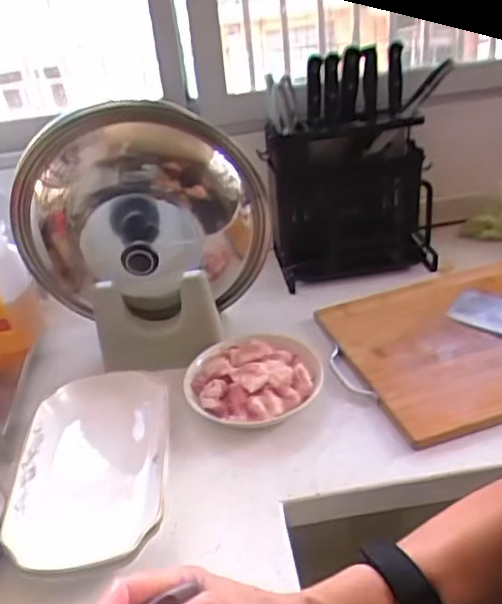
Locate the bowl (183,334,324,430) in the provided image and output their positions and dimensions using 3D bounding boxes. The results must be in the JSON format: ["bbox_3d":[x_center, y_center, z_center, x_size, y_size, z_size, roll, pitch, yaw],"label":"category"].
[{"bbox_3d":[0.003,0.096,0.806,0.167,0.042,0.146,-1,33,9],"label":"bowl"}]

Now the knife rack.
[{"bbox_3d":[0.153,-0.214,0.971,0.248,0.322,0.146,-9,33,-3],"label":"knife rack"}]

